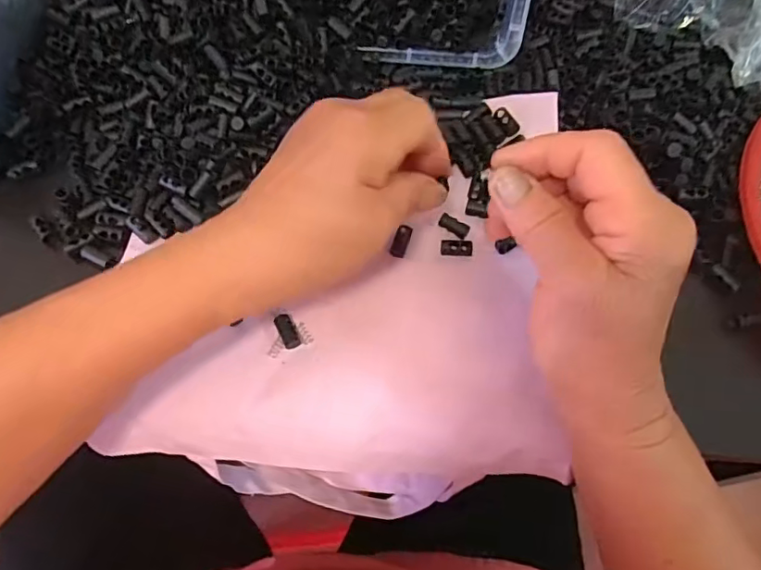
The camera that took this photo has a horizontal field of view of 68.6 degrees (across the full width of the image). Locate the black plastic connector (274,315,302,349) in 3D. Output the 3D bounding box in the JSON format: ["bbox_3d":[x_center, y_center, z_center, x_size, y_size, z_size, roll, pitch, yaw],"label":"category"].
[{"bbox_3d":[-0.050,0.025,0.302,0.010,0.004,0.019,-25,67,-12],"label":"black plastic connector"}]

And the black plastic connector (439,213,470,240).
[{"bbox_3d":[0.044,-0.035,0.332,0.018,0.005,0.008,24,66,11],"label":"black plastic connector"}]

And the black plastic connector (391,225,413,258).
[{"bbox_3d":[0.013,-0.026,0.328,0.008,0.005,0.019,16,65,7],"label":"black plastic connector"}]

